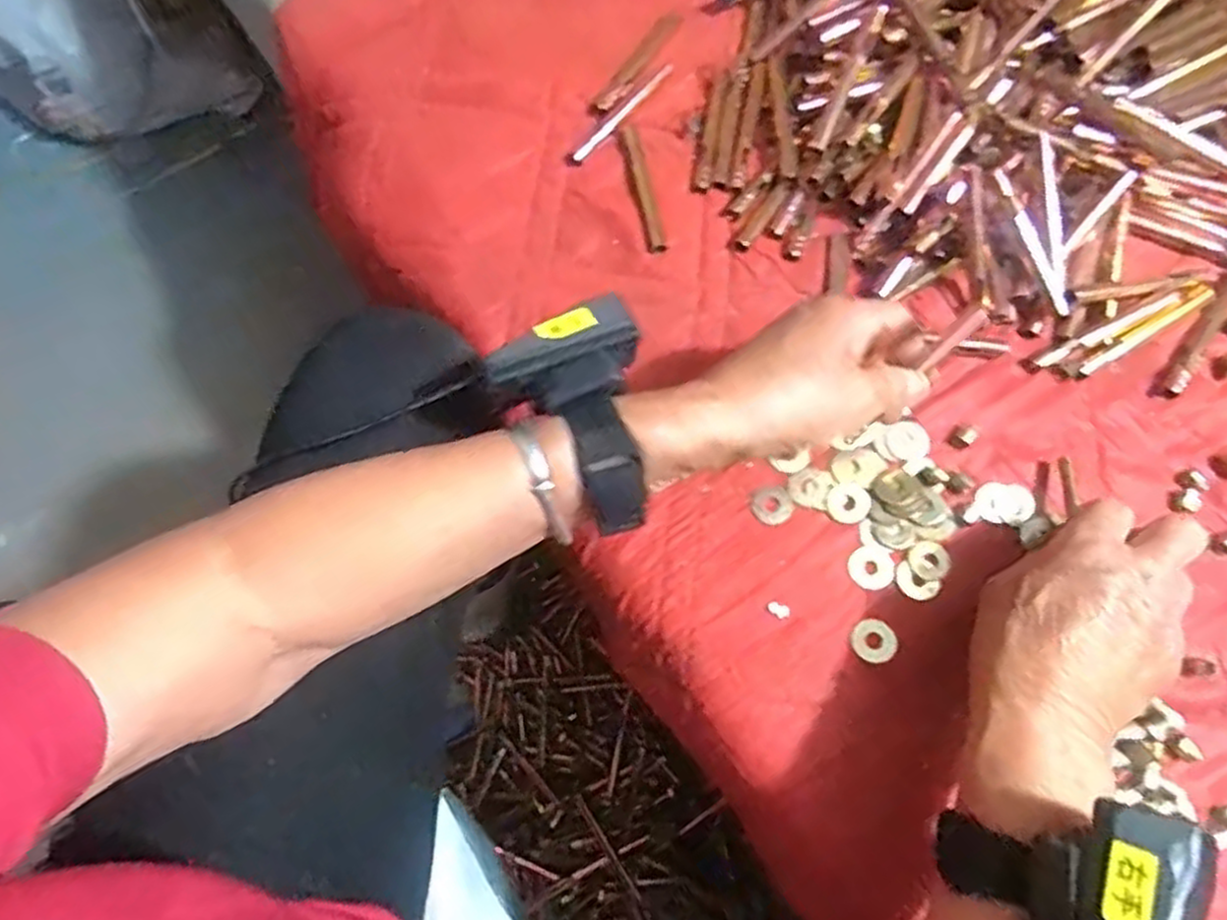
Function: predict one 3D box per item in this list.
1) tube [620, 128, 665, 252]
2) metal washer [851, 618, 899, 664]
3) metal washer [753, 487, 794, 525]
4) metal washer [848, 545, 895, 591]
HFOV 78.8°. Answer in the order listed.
[{"bbox_3d":[0.017,-0.165,0.451,0.011,0.009,0.089,-11,74,-1],"label":"tube"},{"bbox_3d":[0.134,0.092,0.381,0.021,0.004,0.022,-1,74,2],"label":"metal washer"},{"bbox_3d":[0.086,0.025,0.403,0.021,0.004,0.020,-1,74,2],"label":"metal washer"},{"bbox_3d":[0.136,0.057,0.392,0.023,0.004,0.023,-1,74,2],"label":"metal washer"}]

